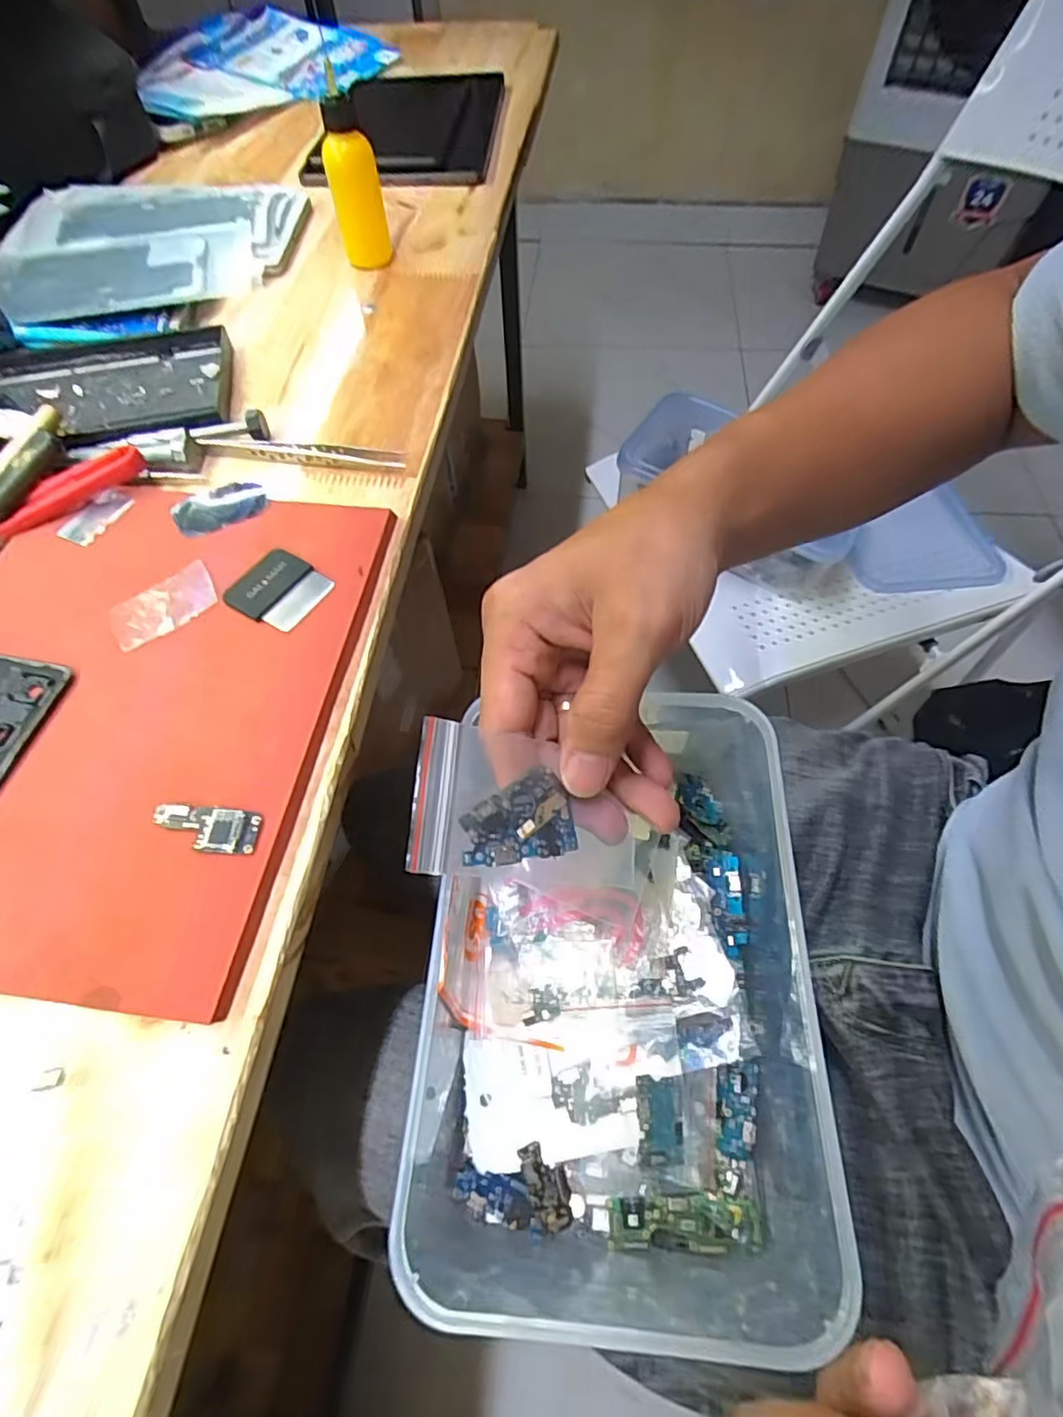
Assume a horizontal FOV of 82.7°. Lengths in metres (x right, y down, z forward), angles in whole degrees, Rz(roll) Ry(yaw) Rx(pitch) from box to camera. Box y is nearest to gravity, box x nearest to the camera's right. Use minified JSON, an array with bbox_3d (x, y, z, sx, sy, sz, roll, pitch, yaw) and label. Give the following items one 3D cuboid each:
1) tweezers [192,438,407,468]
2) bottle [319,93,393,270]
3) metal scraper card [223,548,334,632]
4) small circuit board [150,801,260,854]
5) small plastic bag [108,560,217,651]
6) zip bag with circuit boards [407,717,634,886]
[{"bbox_3d":[-0.132,-0.147,0.347,0.116,0.007,0.011,4,60,-1],"label":"tweezers"},{"bbox_3d":[-0.125,-0.370,0.434,0.035,0.101,0.029,-15,61,-7],"label":"bottle"},{"bbox_3d":[-0.123,-0.057,0.293,0.042,0.004,0.039,29,63,13],"label":"metal scraper card"},{"bbox_3d":[-0.126,0.046,0.232,0.041,0.005,0.018,5,60,-1],"label":"small circuit board"},{"bbox_3d":[-0.176,-0.050,0.288,0.048,0.004,0.031,-31,67,-19],"label":"small plastic bag"},{"bbox_3d":[0.000,0.035,0.210,0.084,0.004,0.049,12,71,-25],"label":"zip bag with circuit boards"}]

